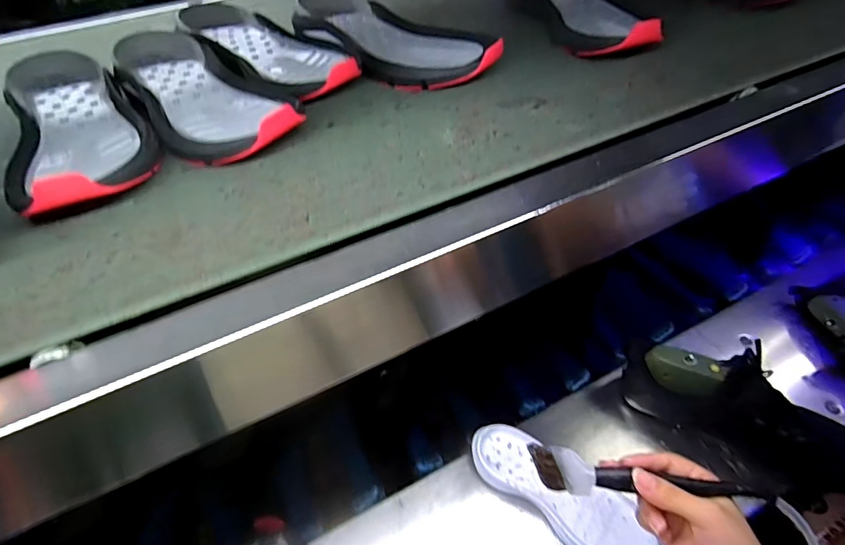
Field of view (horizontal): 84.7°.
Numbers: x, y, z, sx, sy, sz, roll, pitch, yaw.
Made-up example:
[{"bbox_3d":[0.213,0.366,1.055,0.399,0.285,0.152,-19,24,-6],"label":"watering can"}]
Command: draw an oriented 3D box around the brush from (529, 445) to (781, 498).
[{"bbox_3d":[0.175,0.161,0.361,0.174,0.022,0.028,1,51,12],"label":"brush"}]

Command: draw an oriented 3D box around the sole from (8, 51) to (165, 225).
[{"bbox_3d":[-0.333,-0.148,0.440,0.115,0.047,0.291,-27,51,-20],"label":"sole"}]

